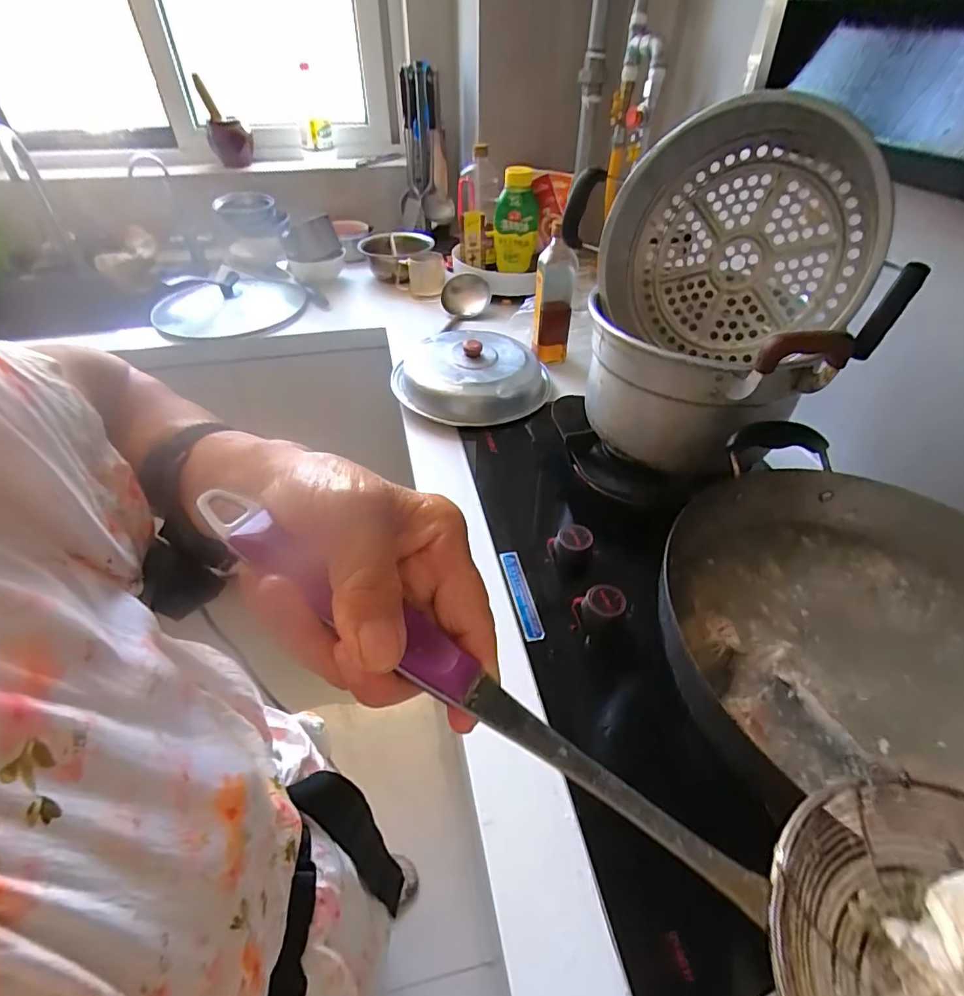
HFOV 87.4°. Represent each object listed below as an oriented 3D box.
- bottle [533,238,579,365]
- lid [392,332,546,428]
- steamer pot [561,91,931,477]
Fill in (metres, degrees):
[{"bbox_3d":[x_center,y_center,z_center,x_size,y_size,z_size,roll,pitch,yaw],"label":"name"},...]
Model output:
[{"bbox_3d":[0.133,-0.362,0.936,0.069,0.209,0.055,5,43,5],"label":"bottle"},{"bbox_3d":[-0.012,-0.218,0.862,0.245,0.069,0.225,0,43,0],"label":"lid"},{"bbox_3d":[0.274,-0.228,0.570,0.263,0.305,0.318,-16,45,-16],"label":"steamer pot"}]

